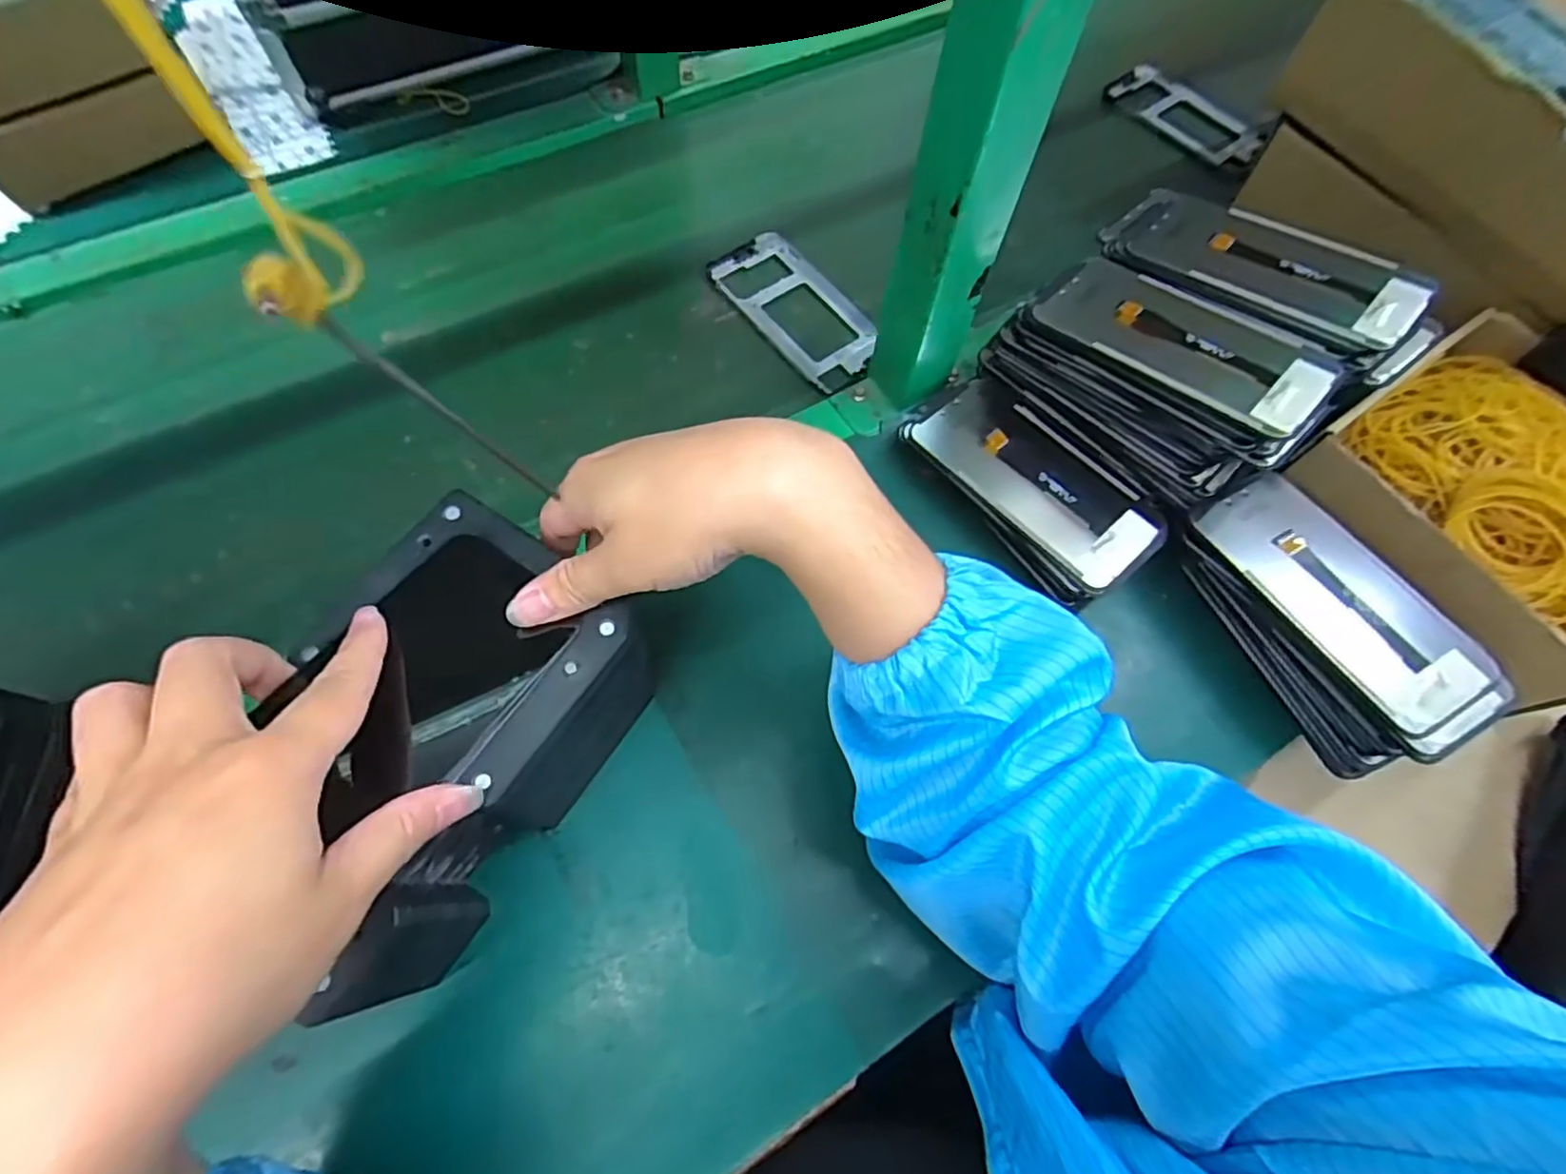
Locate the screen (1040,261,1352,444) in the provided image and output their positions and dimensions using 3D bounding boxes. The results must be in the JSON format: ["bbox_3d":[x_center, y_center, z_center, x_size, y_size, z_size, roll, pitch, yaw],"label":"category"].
[{"bbox_3d":[0.228,-0.143,0.398,0.075,0.010,0.156,-41,64,-18],"label":"screen"}]

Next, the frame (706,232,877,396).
[{"bbox_3d":[0.013,-0.217,0.536,0.078,0.007,0.159,-35,72,-17],"label":"frame"}]

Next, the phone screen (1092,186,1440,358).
[{"bbox_3d":[0.285,-0.197,0.417,0.080,0.009,0.175,-43,62,-15],"label":"phone screen"}]

